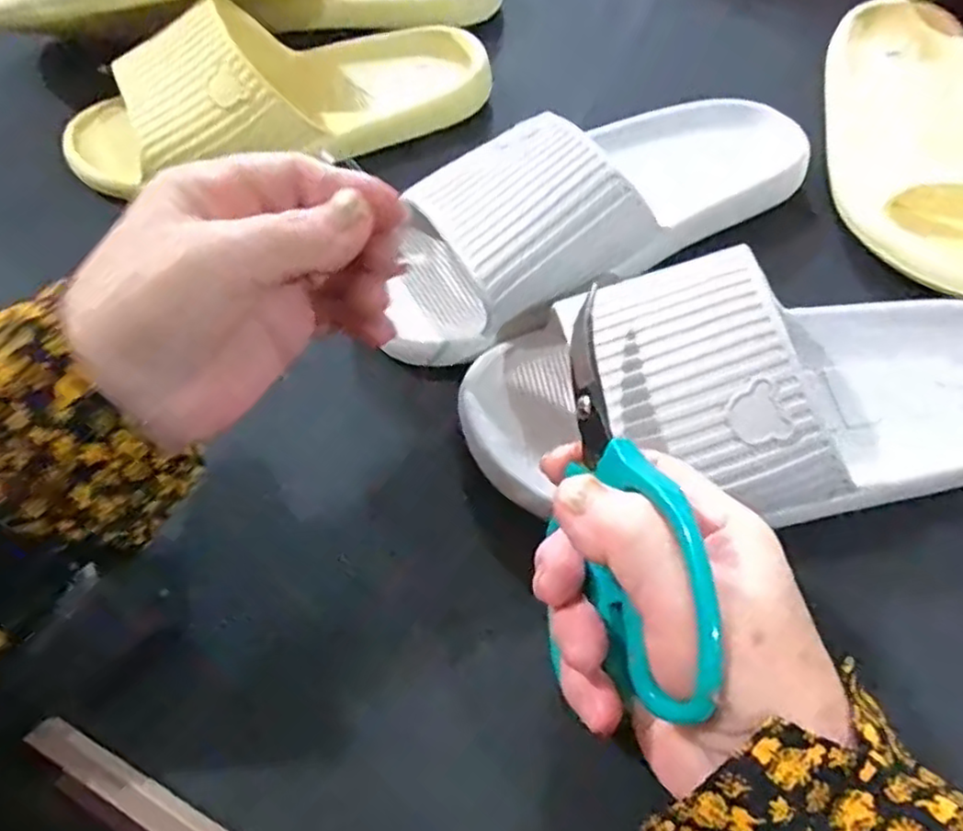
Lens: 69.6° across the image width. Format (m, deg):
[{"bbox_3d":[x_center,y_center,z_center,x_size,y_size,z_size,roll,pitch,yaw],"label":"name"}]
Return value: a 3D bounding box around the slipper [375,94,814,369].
[{"bbox_3d":[0.053,-0.121,0.333,0.242,0.057,0.091,-25,62,-15],"label":"slipper"}]

